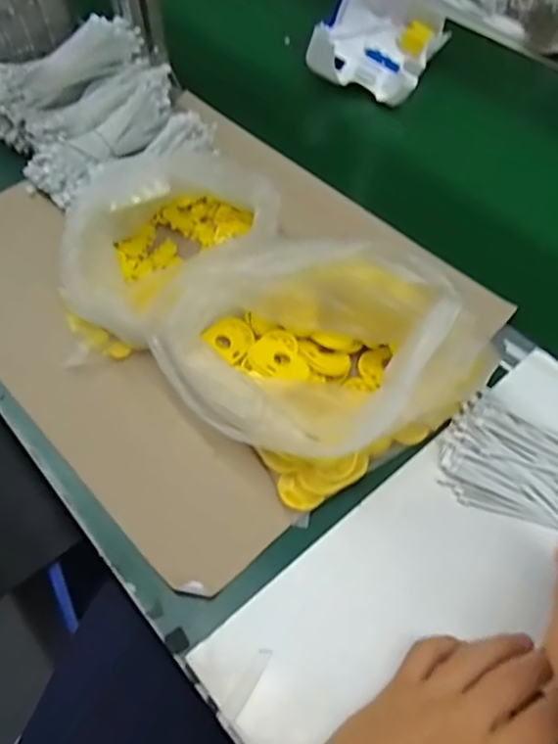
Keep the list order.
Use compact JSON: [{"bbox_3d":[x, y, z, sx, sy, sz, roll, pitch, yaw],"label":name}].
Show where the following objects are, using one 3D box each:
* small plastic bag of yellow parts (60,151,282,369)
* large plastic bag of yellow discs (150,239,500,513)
[{"bbox_3d":[-0.097,-0.112,0.537,0.160,0.090,0.212,19,60,9],"label":"small plastic bag of yellow parts"},{"bbox_3d":[0.023,-0.020,0.454,0.197,0.108,0.190,-30,64,-18],"label":"large plastic bag of yellow discs"}]

